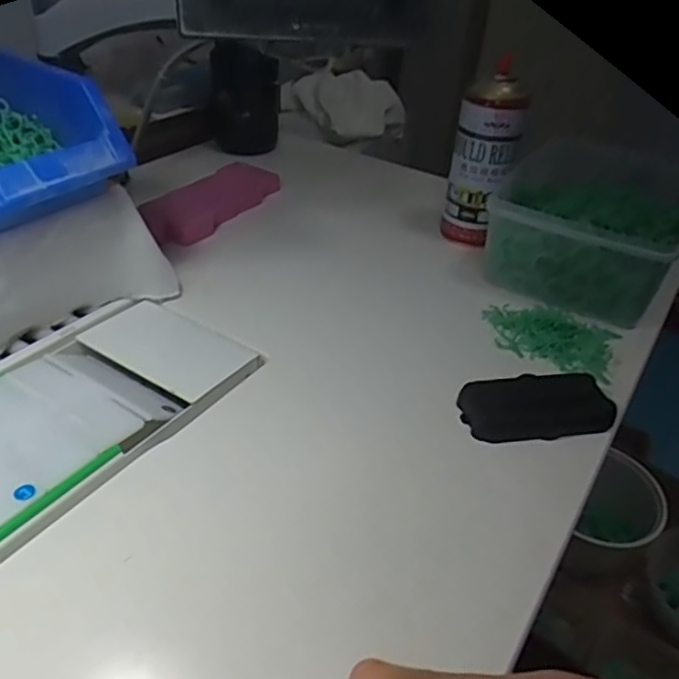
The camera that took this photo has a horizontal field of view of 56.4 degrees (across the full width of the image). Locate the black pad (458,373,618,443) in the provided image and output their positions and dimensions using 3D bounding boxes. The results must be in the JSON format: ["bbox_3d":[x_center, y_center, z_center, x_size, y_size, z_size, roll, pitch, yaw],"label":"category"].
[{"bbox_3d":[0.148,0.048,0.467,0.107,0.019,0.044,-3,37,-10],"label":"black pad"}]

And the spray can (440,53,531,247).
[{"bbox_3d":[0.147,-0.183,0.648,0.063,0.172,0.075,12,37,10],"label":"spray can"}]

